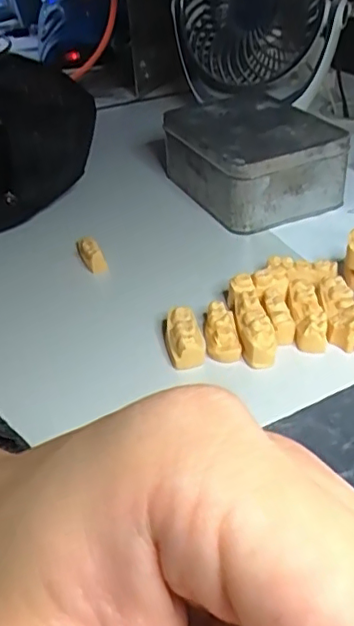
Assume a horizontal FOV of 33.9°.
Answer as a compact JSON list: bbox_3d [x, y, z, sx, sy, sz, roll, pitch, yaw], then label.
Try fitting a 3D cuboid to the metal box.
[{"bbox_3d":[0.052,-0.117,0.426,0.092,0.048,0.119,-18,39,-19],"label":"metal box"}]

